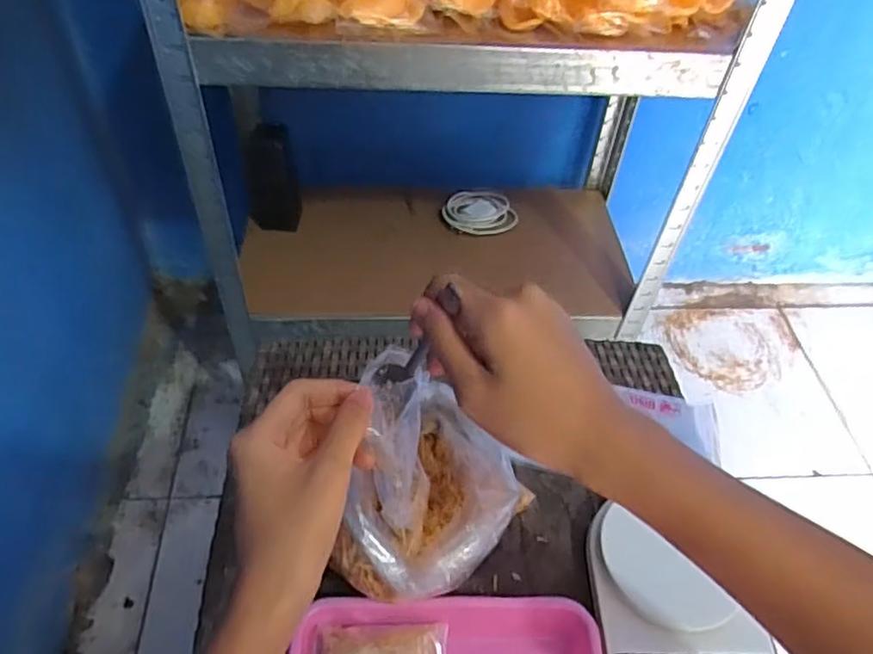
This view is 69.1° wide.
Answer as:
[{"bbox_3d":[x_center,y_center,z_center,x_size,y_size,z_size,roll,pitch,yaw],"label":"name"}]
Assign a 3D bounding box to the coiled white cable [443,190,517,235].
[{"bbox_3d":[0.070,-0.179,1.008,0.120,0.036,0.086,9,50,4],"label":"coiled white cable"}]

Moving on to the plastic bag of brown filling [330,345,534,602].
[{"bbox_3d":[-0.011,0.109,0.441,0.119,0.144,0.131,28,54,19],"label":"plastic bag of brown filling"}]

